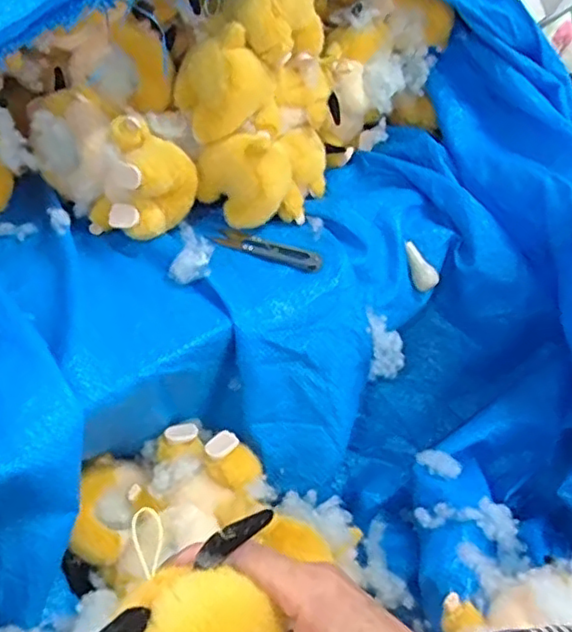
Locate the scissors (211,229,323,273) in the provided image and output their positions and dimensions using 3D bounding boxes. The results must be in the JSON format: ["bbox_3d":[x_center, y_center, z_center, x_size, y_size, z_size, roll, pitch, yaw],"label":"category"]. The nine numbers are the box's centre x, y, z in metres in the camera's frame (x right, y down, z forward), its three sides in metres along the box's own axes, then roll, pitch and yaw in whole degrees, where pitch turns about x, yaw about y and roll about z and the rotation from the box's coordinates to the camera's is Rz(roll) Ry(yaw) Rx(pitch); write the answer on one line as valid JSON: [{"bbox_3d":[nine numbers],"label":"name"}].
[{"bbox_3d":[-0.015,-0.056,0.539,0.094,0.007,0.020,18,42,15],"label":"scissors"}]

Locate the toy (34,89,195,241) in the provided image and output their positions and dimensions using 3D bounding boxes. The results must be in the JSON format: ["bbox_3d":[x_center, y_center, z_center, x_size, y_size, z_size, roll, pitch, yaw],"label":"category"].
[{"bbox_3d":[-0.143,-0.125,0.522,0.117,0.087,0.068,25,45,22],"label":"toy"}]

